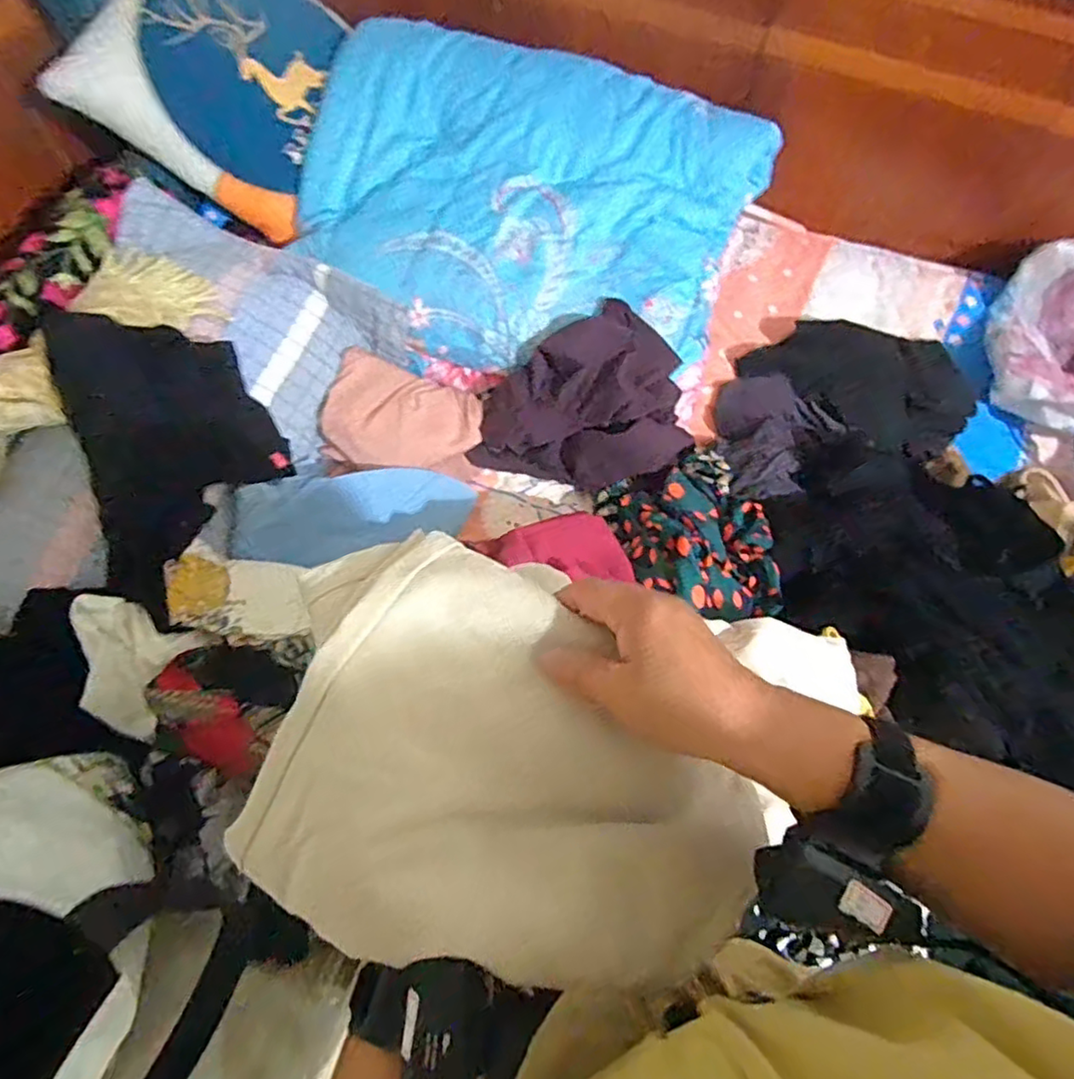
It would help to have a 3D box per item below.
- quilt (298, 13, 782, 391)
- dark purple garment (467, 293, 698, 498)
[{"bbox_3d":[-0.024,-0.485,0.968,0.656,0.195,0.457,14,68,4],"label":"quilt"},{"bbox_3d":[0.065,-0.205,0.942,0.284,0.170,0.216,6,67,1],"label":"dark purple garment"}]

